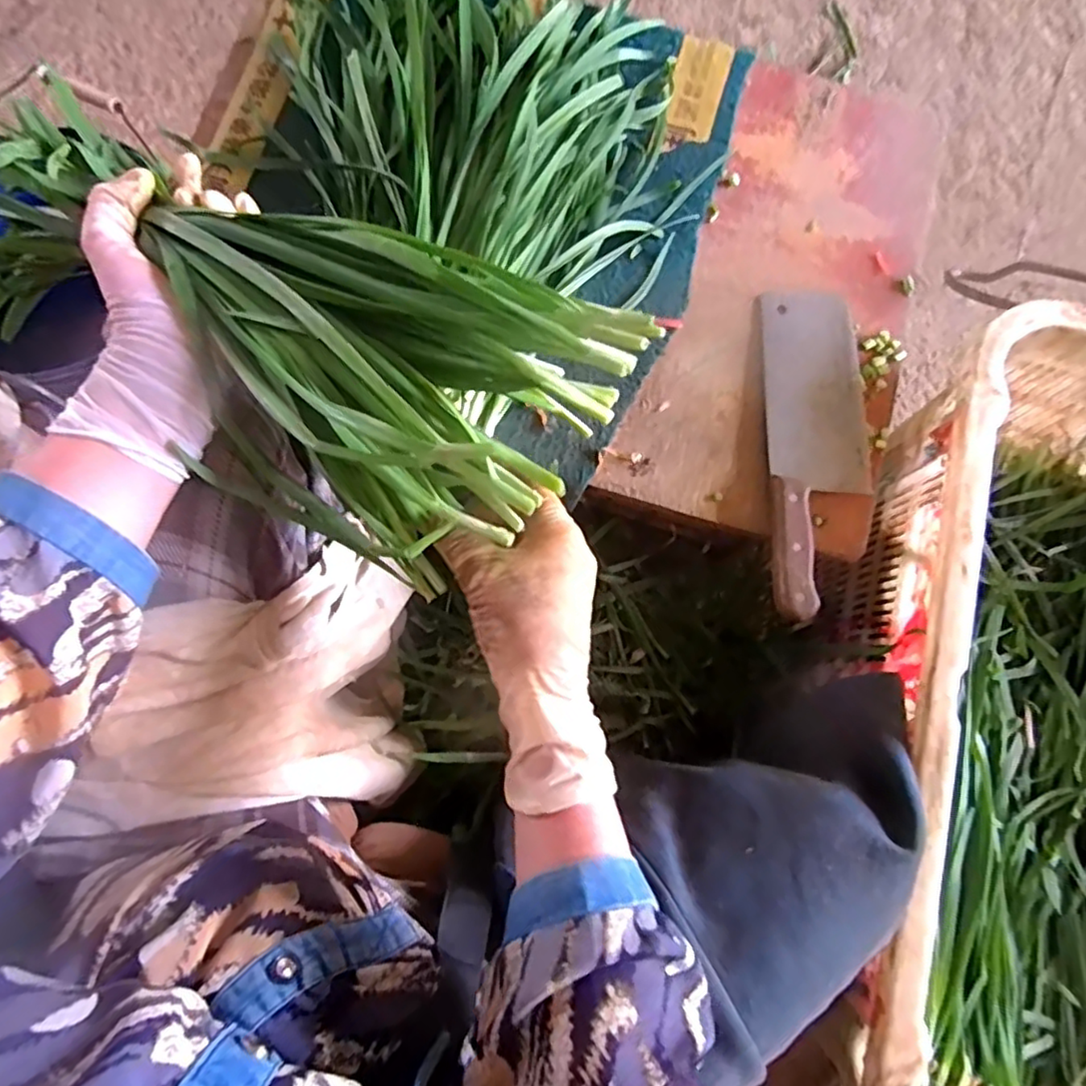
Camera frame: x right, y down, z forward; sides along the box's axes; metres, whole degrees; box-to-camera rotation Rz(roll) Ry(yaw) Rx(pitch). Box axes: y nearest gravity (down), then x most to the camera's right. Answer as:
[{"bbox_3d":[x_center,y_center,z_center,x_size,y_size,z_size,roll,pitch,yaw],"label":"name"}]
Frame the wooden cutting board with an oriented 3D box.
[{"bbox_3d":[0.241,-0.238,0.600,0.217,0.029,0.503,21,78,4],"label":"wooden cutting board"}]

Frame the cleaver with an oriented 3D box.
[{"bbox_3d":[0.237,-0.089,0.556,0.085,0.028,0.307,4,77,0],"label":"cleaver"}]

